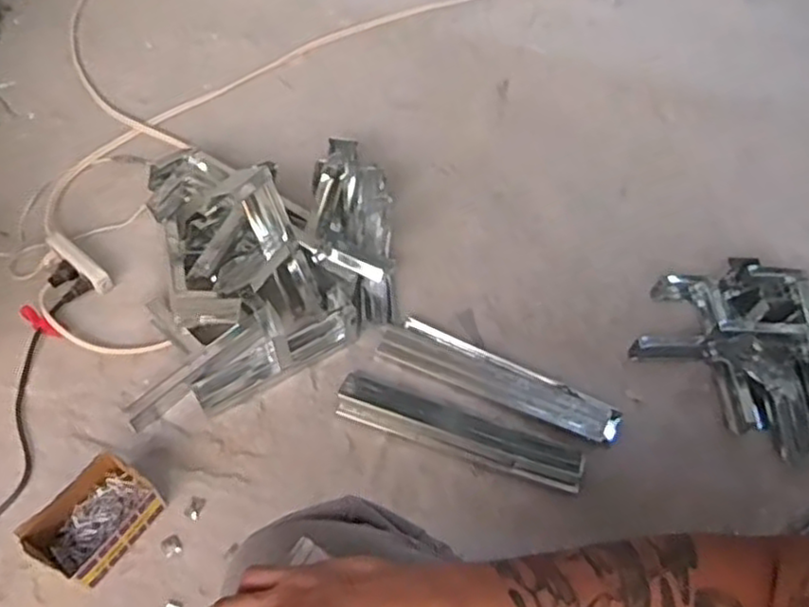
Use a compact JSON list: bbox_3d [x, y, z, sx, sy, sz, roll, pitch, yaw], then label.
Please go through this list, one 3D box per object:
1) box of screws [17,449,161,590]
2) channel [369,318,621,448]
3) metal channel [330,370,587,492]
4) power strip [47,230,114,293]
[{"bbox_3d":[-0.360,0.254,0.846,0.098,0.085,0.134,29,62,12],"label":"box of screws"},{"bbox_3d":[0.134,0.103,1.009,0.339,0.018,0.072,23,61,9],"label":"channel"},{"bbox_3d":[0.074,0.166,0.958,0.329,0.033,0.063,18,58,9],"label":"metal channel"},{"bbox_3d":[-0.464,-0.060,1.029,0.108,0.026,0.027,42,65,2],"label":"power strip"}]

